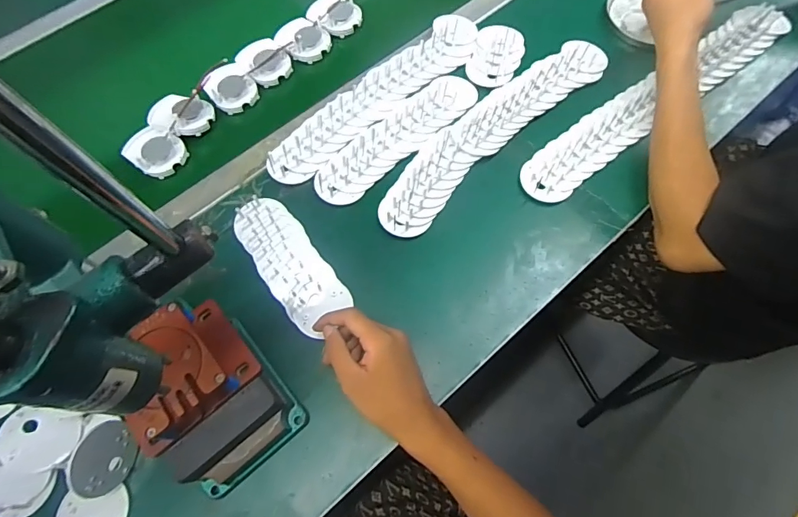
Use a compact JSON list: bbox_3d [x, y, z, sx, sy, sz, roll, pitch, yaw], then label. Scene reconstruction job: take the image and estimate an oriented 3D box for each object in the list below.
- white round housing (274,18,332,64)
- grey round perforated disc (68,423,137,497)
[{"bbox_3d":[-0.139,-0.313,0.628,0.078,0.023,0.061,37,72,17],"label":"white round housing"},{"bbox_3d":[-0.258,0.176,0.390,0.004,0.064,0.058,2,63,20],"label":"grey round perforated disc"}]

